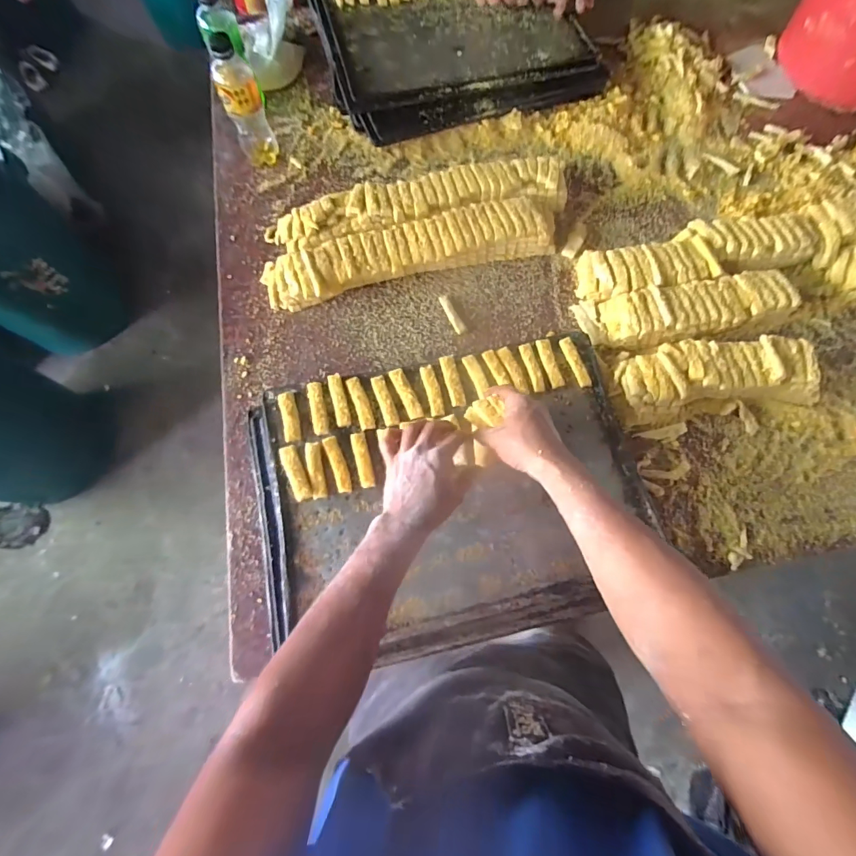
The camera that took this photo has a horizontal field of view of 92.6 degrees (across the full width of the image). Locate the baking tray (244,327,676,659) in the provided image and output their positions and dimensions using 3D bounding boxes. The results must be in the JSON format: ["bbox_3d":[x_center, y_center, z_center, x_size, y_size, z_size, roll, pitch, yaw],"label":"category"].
[{"bbox_3d":[0.028,0.074,0.508,0.470,0.030,0.347,-12,71,-4],"label":"baking tray"}]

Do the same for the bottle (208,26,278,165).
[{"bbox_3d":[-0.286,-0.501,0.635,0.056,0.172,0.056,-19,72,-6],"label":"bottle"}]

